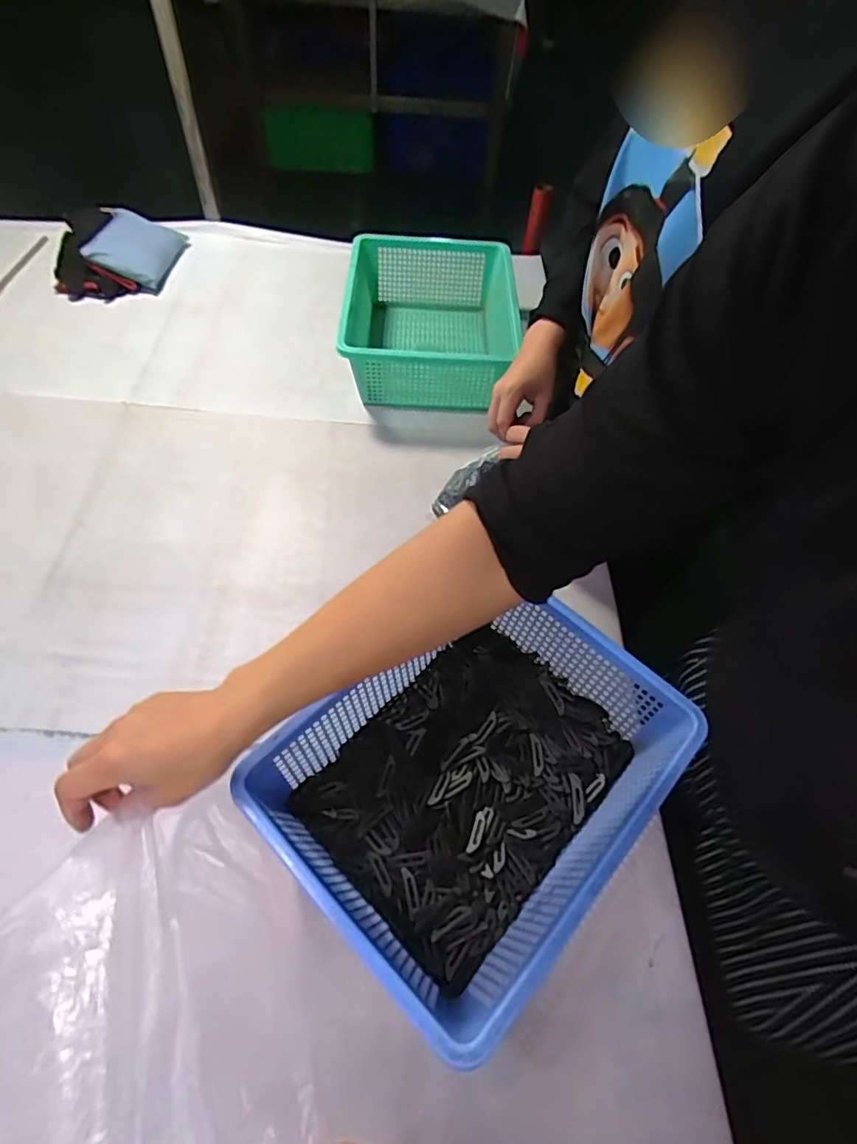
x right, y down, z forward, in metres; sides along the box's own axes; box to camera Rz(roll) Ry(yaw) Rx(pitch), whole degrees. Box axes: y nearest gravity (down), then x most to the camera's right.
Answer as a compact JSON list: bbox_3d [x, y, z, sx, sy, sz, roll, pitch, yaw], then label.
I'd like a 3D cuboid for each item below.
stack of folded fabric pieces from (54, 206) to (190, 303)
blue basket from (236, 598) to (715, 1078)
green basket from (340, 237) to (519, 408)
[{"bbox_3d":[-0.510,-0.530,0.907,0.186,0.064,0.197,0,55,-5],"label":"stack of folded fabric pieces"},{"bbox_3d":[0.037,0.165,0.459,0.227,0.107,0.293,41,62,21],"label":"blue basket"},{"bbox_3d":[0.000,-0.358,0.804,0.220,0.114,0.296,4,55,-3],"label":"green basket"}]

